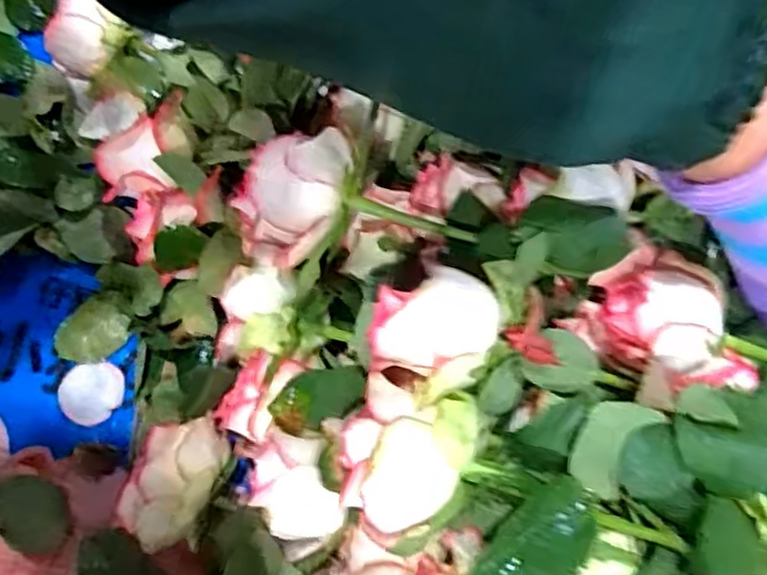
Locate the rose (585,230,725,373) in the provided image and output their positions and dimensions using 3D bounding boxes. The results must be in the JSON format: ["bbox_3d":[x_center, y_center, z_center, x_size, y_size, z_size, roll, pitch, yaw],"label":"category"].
[{"bbox_3d":[0.116,0.009,0.297,0.045,0.041,0.049,-2,78,-1],"label":"rose"}]

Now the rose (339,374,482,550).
[{"bbox_3d":[0.007,0.072,0.283,0.047,0.045,0.063,16,79,3],"label":"rose"}]

